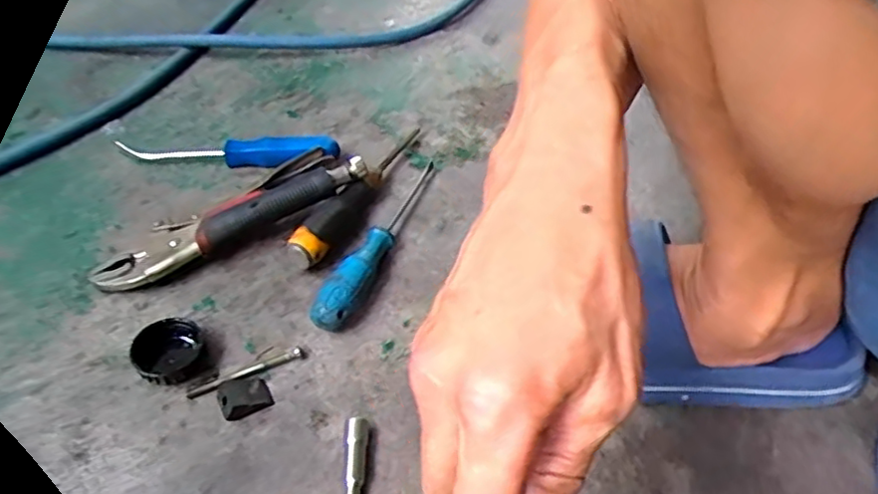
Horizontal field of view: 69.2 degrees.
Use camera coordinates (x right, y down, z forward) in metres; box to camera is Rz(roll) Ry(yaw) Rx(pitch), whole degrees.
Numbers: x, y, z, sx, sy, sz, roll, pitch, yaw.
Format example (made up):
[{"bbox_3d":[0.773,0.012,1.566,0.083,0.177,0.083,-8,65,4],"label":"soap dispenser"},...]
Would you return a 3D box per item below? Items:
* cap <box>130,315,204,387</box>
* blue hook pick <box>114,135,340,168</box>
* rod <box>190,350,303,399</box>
[{"bbox_3d":[-0.178,0.069,0.423,0.039,0.021,0.044,34,52,27],"label":"cap"},{"bbox_3d":[-0.189,-0.086,0.571,0.195,0.026,0.028,1,45,-2],"label":"blue hook pick"},{"bbox_3d":[-0.128,0.083,0.423,0.075,0.005,0.008,-19,49,-21],"label":"rod"}]

